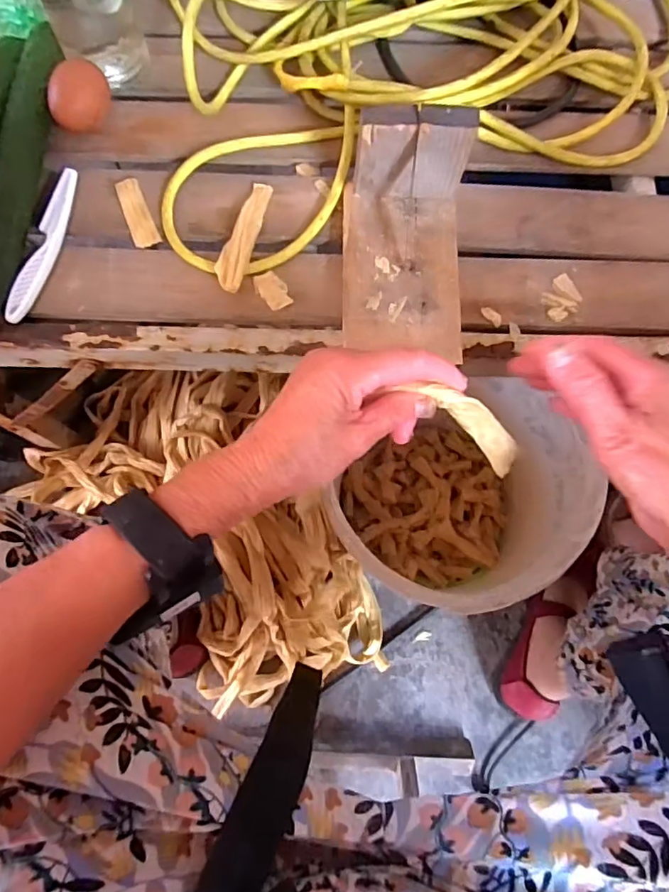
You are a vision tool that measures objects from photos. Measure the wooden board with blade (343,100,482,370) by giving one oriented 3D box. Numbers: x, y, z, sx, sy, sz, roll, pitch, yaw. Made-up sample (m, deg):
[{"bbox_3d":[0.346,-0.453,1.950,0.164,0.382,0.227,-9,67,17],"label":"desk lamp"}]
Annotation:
[{"bbox_3d":[0.050,-0.141,0.374,0.087,0.087,0.152,1,77,0],"label":"wooden board with blade"}]

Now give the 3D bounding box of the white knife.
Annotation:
[{"bbox_3d":[-0.224,-0.158,0.411,0.019,0.012,0.134,9,77,2],"label":"white knife"}]

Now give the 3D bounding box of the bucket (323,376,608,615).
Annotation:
[{"bbox_3d":[0.132,0.076,0.607,0.246,0.236,0.240,0,75,0],"label":"bucket"}]

